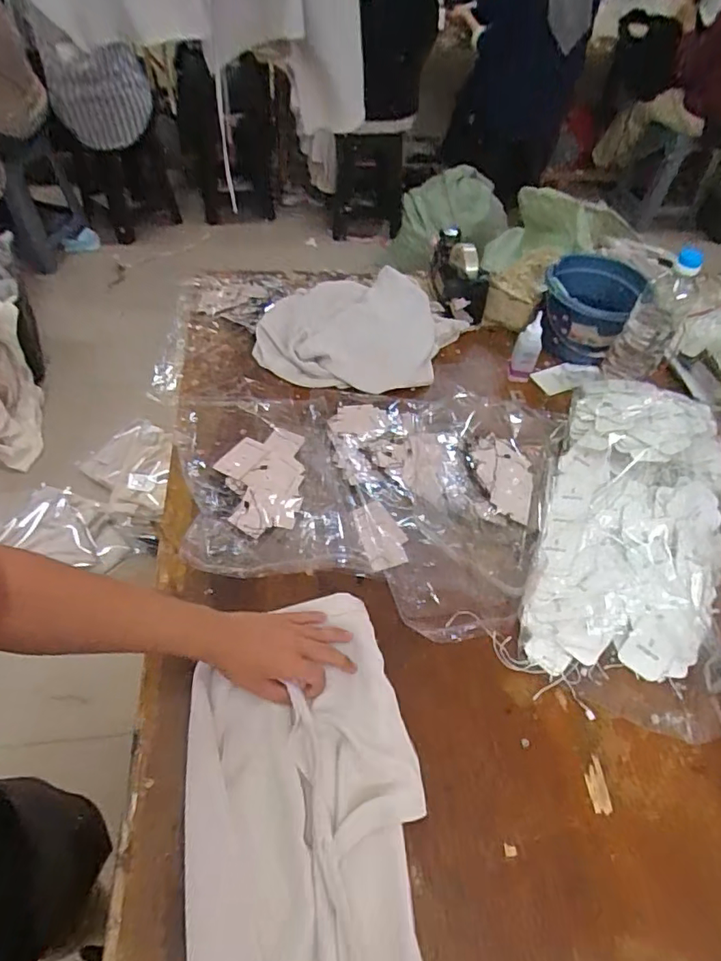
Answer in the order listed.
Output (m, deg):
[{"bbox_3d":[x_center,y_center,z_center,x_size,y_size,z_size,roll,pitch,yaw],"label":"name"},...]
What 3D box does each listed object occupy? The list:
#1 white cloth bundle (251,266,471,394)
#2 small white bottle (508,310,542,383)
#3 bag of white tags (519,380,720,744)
[{"bbox_3d":[0.004,-0.299,0.993,0.379,0.061,0.317,2,52,-3],"label":"white cloth bundle"},{"bbox_3d":[0.290,-0.227,0.923,0.046,0.120,0.028,22,54,13],"label":"small white bottle"},{"bbox_3d":[0.373,0.053,0.719,0.239,0.115,0.498,17,53,8],"label":"bag of white tags"}]

